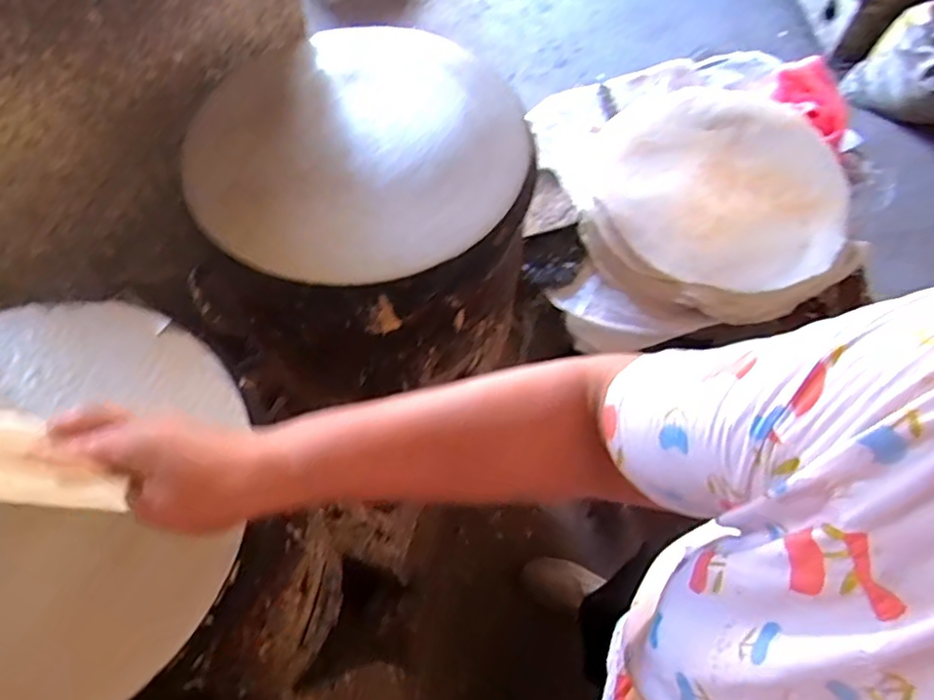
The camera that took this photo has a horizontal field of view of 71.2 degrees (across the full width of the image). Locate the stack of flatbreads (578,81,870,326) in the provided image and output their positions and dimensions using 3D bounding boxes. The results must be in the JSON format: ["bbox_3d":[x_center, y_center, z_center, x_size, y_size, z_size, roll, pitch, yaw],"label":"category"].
[{"bbox_3d":[0.376,-0.229,0.969,0.410,0.084,0.392,20,63,10],"label":"stack of flatbreads"}]

